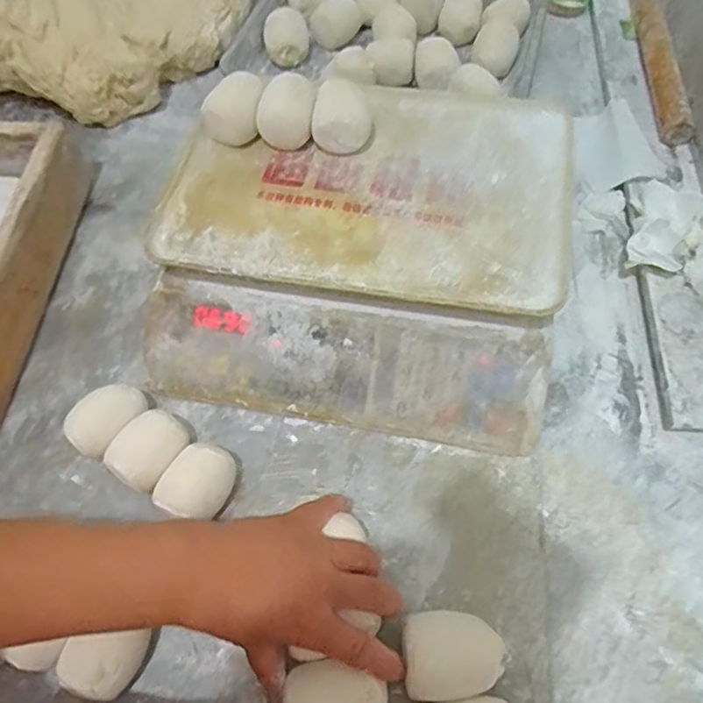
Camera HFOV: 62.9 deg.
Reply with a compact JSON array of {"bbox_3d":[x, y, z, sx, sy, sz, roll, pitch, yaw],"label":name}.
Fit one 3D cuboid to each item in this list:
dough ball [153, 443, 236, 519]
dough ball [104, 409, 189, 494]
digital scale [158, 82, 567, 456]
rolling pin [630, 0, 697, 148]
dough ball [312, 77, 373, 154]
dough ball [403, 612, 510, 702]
[{"bbox_3d":[-0.118,0.105,0.451,0.047,0.033,0.059,31,67,16],"label":"dough ball"},{"bbox_3d":[-0.159,0.082,0.463,0.048,0.037,0.059,28,66,15],"label":"dough ball"},{"bbox_3d":[0.011,-0.094,0.514,0.322,0.103,0.300,9,62,6],"label":"digital scale"},{"bbox_3d":[0.362,-0.357,0.680,0.031,0.034,0.285,5,62,4],"label":"rolling pin"},{"bbox_3d":[-0.007,-0.203,0.493,0.048,0.045,0.051,-1,62,2],"label":"dough ball"},{"bbox_3d":[0.068,0.204,0.385,0.064,0.044,0.049,-3,62,-1],"label":"dough ball"}]

